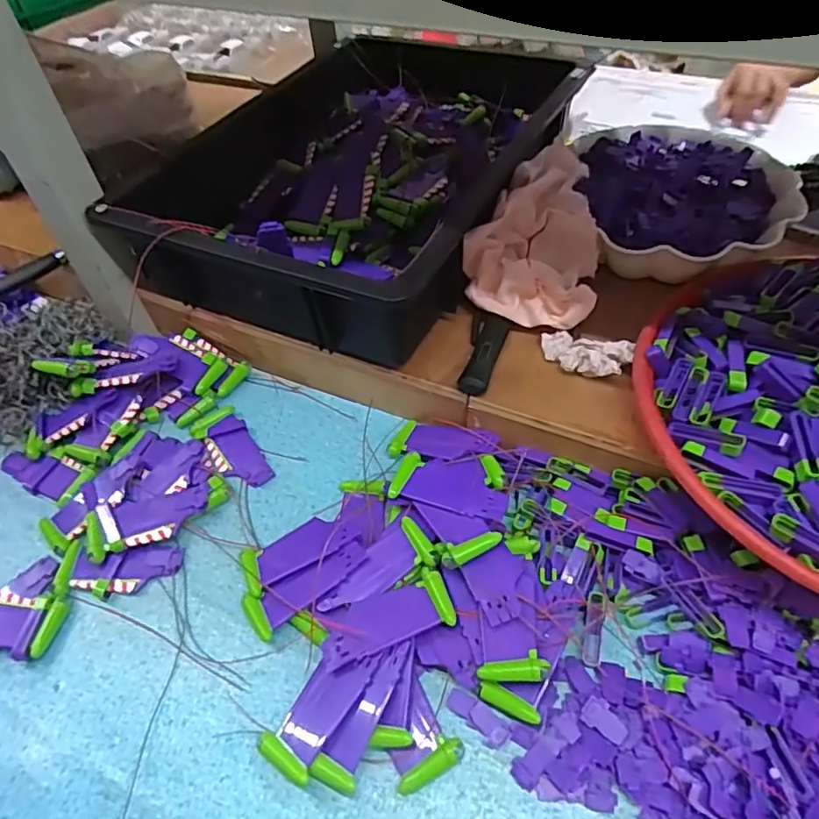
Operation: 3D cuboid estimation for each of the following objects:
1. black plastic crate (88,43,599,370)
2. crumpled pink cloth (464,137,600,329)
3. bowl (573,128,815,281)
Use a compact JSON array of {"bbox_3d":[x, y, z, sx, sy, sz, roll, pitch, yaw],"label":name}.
[{"bbox_3d":[-0.036,-0.251,0.595,0.323,0.093,0.457,22,55,21],"label":"black plastic crate"},{"bbox_3d":[0.112,-0.156,0.511,0.108,0.064,0.163,9,51,13],"label":"crumpled pink cloth"},{"bbox_3d":[0.253,-0.199,0.542,0.191,0.056,0.215,4,50,8],"label":"bowl"}]

